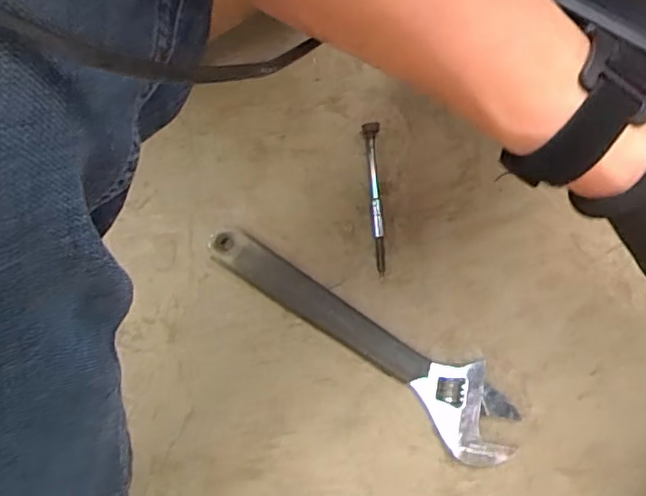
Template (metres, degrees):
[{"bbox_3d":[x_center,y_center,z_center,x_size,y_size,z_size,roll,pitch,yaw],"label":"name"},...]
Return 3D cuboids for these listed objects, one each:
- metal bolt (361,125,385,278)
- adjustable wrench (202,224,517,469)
[{"bbox_3d":[0.046,-0.045,0.528,0.013,0.009,0.137,-3,76,1],"label":"metal bolt"},{"bbox_3d":[0.030,0.069,0.497,0.288,0.017,0.061,36,80,10],"label":"adjustable wrench"}]

